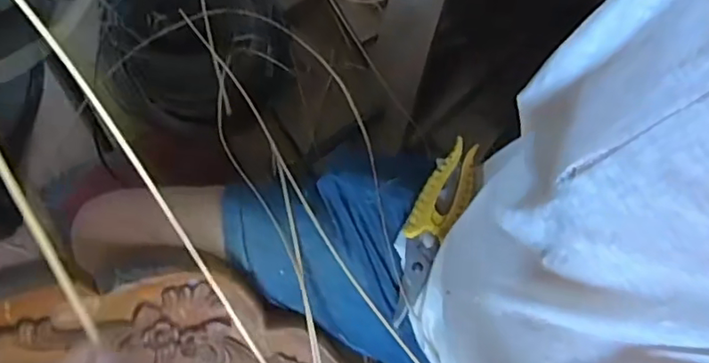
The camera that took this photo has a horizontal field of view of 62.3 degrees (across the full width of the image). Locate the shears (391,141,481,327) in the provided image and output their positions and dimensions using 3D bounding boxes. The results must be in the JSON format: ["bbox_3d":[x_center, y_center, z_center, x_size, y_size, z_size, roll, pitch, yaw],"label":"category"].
[{"bbox_3d":[0.068,0.044,0.524,0.042,0.013,0.168,21,88,5],"label":"shears"}]

